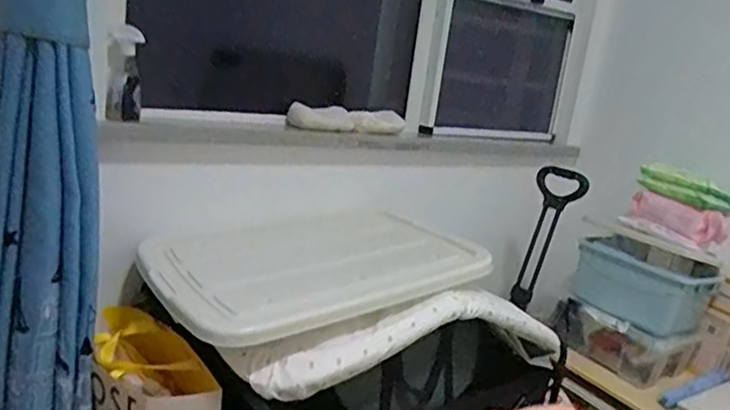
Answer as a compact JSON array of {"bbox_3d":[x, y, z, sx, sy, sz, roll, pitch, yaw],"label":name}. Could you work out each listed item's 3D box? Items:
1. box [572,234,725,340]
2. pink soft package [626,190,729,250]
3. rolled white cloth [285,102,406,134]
[{"bbox_3d":[0.790,0.213,1.784,0.253,0.186,0.323,-3,17,-39],"label":"box"},{"bbox_3d":[0.880,0.038,1.766,0.149,0.103,0.244,-2,16,-34],"label":"pink soft package"},{"bbox_3d":[-0.036,-0.224,1.634,0.359,0.050,0.071,-2,16,-34],"label":"rolled white cloth"}]

